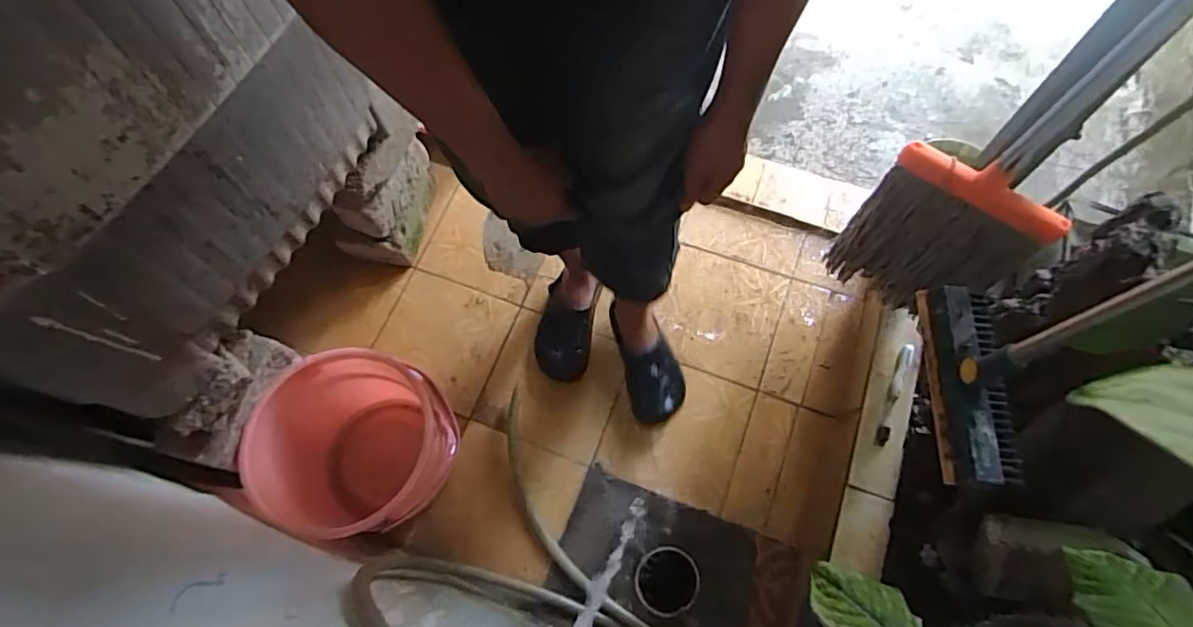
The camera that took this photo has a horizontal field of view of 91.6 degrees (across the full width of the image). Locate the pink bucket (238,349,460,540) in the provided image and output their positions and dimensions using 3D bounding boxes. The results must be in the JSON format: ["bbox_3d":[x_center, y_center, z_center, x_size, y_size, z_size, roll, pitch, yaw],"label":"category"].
[{"bbox_3d":[-0.389,0.227,0.968,0.275,0.236,0.267,0,68,-1],"label":"pink bucket"}]

